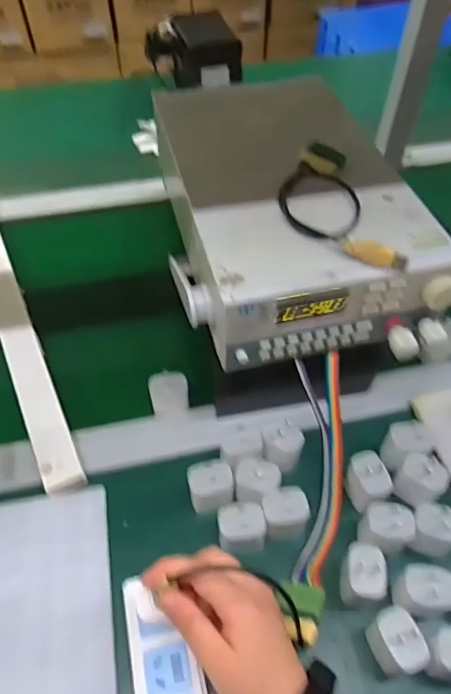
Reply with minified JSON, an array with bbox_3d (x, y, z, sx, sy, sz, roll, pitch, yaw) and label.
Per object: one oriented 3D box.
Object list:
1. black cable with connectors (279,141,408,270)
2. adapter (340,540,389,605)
[{"bbox_3d":[0.094,-0.136,0.467,0.083,0.021,0.184,-7,52,-6],"label":"black cable with connectors"},{"bbox_3d":[0.118,0.198,0.437,0.034,0.055,0.048,1,52,1],"label":"adapter"}]

